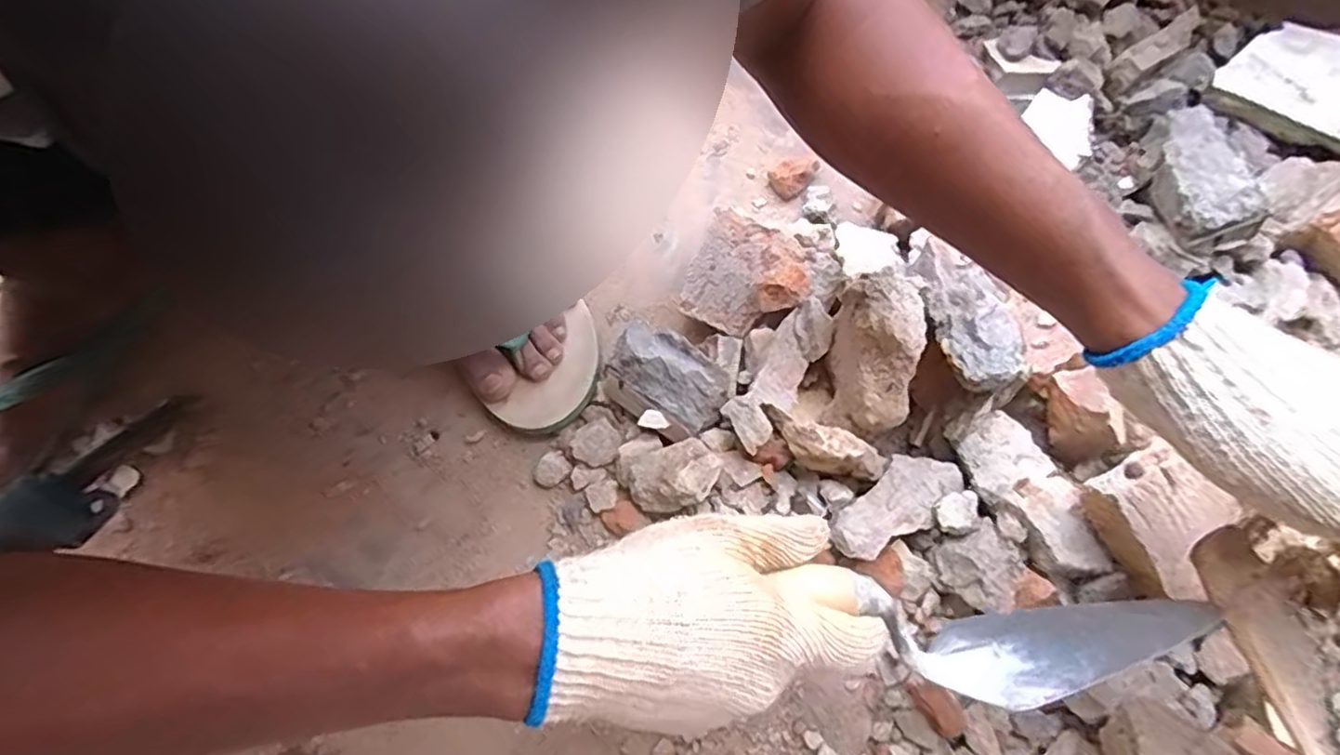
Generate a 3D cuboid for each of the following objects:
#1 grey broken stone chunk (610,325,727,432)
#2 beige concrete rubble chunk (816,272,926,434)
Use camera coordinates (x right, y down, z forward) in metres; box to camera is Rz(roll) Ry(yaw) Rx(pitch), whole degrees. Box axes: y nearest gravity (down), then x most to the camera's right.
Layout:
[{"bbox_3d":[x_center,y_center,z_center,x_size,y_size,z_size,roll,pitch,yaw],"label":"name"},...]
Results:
[{"bbox_3d":[0.000,0.001,0.506,0.088,0.045,0.048,38,78,13],"label":"grey broken stone chunk"},{"bbox_3d":[0.141,-0.010,0.472,0.061,0.050,0.117,12,74,6],"label":"beige concrete rubble chunk"}]

